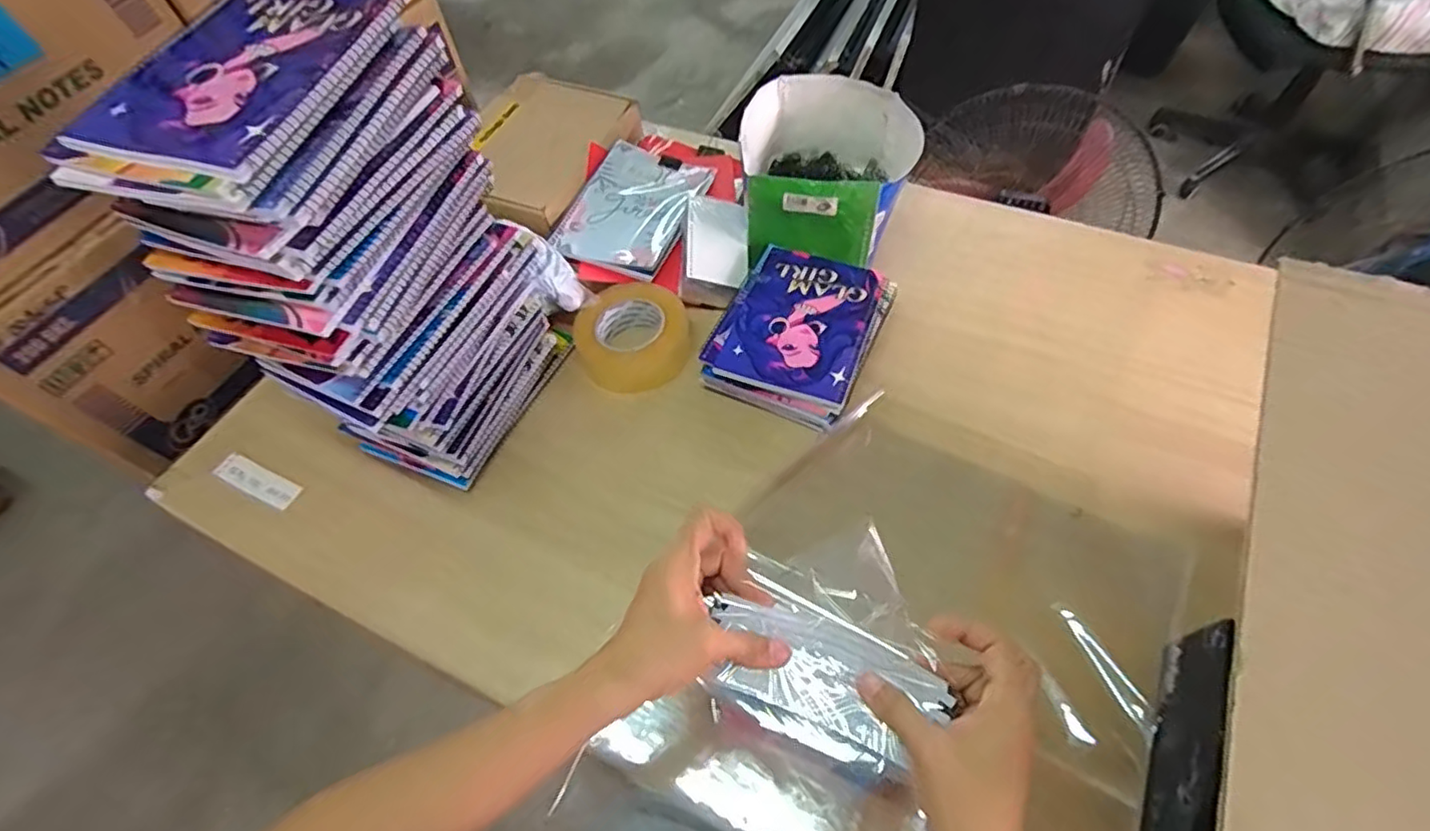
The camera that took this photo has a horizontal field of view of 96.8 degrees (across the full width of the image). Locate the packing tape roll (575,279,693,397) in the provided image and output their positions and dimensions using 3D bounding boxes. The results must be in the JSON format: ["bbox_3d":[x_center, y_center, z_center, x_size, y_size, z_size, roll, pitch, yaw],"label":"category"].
[{"bbox_3d":[-0.096,-0.096,0.752,0.128,0.056,0.125,-2,57,3],"label":"packing tape roll"}]

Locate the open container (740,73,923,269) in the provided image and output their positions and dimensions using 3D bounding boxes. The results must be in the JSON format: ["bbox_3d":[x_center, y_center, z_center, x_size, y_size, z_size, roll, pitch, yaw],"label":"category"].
[{"bbox_3d":[0.144,-0.313,0.821,0.205,0.132,0.244,4,58,7],"label":"open container"}]

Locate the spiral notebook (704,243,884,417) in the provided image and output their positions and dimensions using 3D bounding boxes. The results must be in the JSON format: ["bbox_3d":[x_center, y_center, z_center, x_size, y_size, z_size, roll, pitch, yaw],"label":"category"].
[{"bbox_3d":[0.098,-0.114,0.744,0.162,0.012,0.208,19,61,16],"label":"spiral notebook"}]

